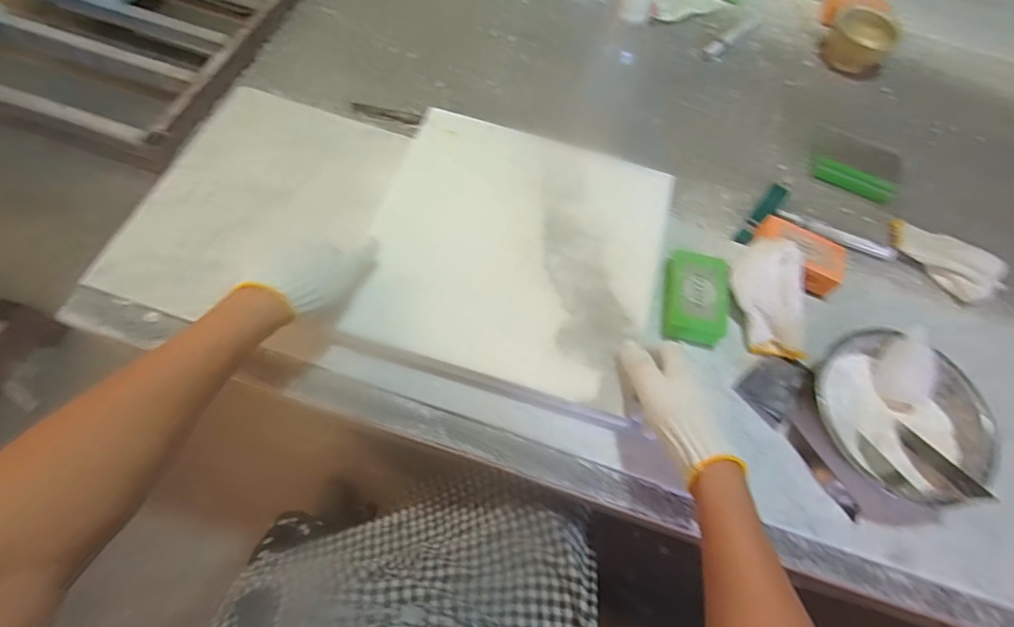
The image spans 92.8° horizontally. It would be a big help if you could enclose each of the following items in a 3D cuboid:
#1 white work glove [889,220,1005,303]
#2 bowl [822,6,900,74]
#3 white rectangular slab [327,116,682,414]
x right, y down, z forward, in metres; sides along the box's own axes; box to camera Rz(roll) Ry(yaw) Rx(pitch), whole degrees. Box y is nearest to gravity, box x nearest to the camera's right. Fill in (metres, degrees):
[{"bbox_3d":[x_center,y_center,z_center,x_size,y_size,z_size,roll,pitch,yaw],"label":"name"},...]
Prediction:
[{"bbox_3d":[0.527,-0.067,0.585,0.076,0.023,0.129,-36,72,-18],"label":"white work glove"},{"bbox_3d":[0.531,-0.411,0.726,0.092,0.055,0.071,38,68,13],"label":"bowl"},{"bbox_3d":[0.011,-0.070,0.515,0.293,0.024,0.289,16,68,2],"label":"white rectangular slab"}]

